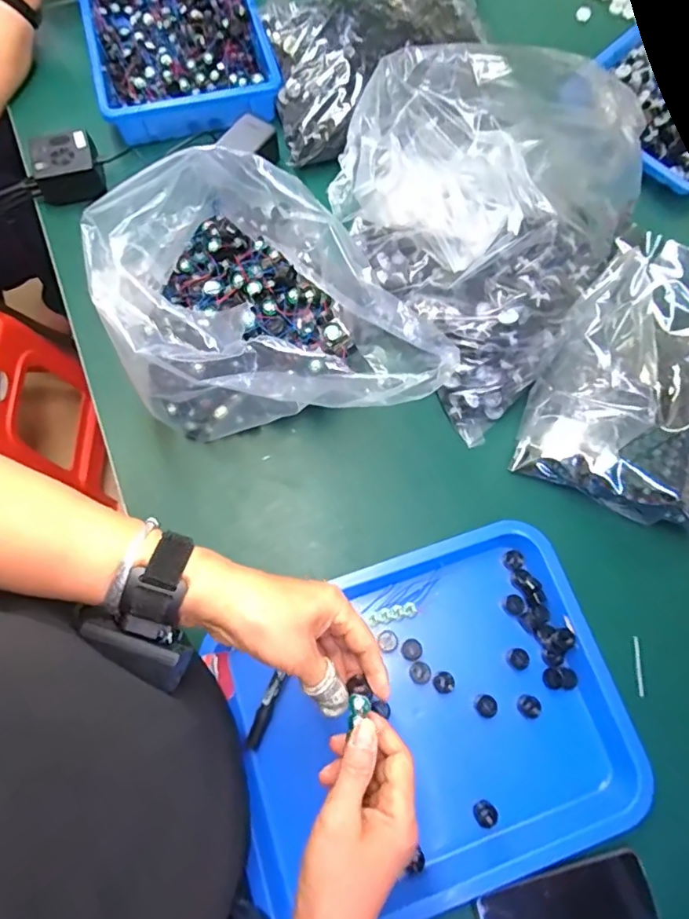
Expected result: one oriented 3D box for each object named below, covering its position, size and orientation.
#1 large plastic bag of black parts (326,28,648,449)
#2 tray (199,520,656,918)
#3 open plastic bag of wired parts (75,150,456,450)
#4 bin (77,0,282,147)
[{"bbox_3d":[0.144,-0.267,0.588,0.301,0.180,0.359,33,75,8],"label":"large plastic bag of black parts"},{"bbox_3d":[0.091,0.248,0.519,0.352,0.038,0.301,-17,74,-7],"label":"tray"},{"bbox_3d":[-0.069,-0.157,0.531,0.304,0.224,0.241,-8,73,-4],"label":"open plastic bag of wired parts"},{"bbox_3d":[-0.256,-0.645,0.777,0.248,0.056,0.416,-15,74,-6],"label":"bin"}]

